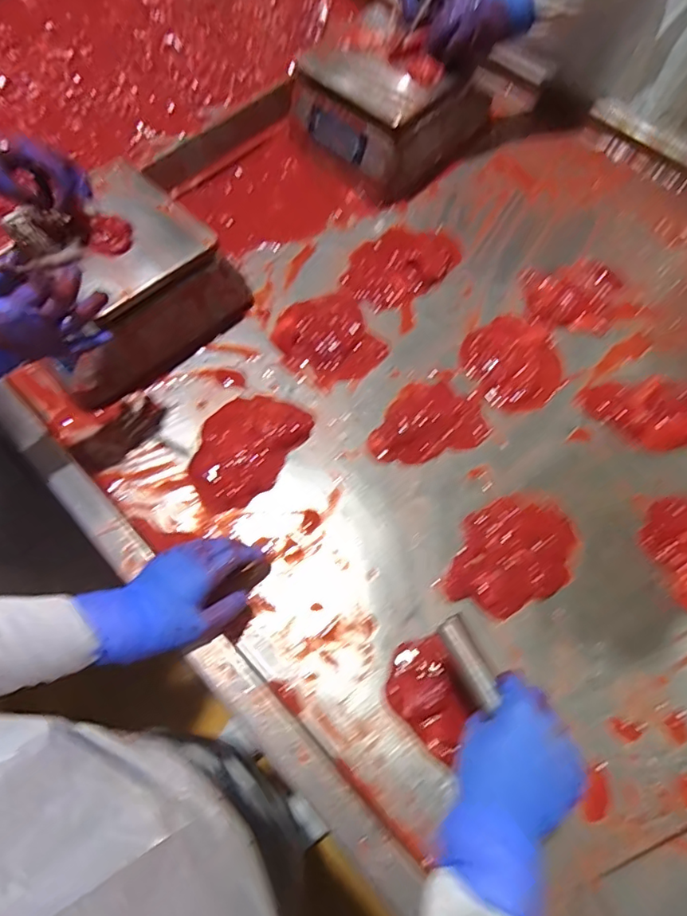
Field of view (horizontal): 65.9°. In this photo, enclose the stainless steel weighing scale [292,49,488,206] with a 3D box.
[{"bbox_3d":[0.079,-0.578,0.871,0.256,0.124,0.236,-40,71,-17],"label":"stainless steel weighing scale"}]

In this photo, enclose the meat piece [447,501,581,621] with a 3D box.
[{"bbox_3d":[0.199,0.112,0.615,0.126,0.016,0.149,21,67,10],"label":"meat piece"}]

